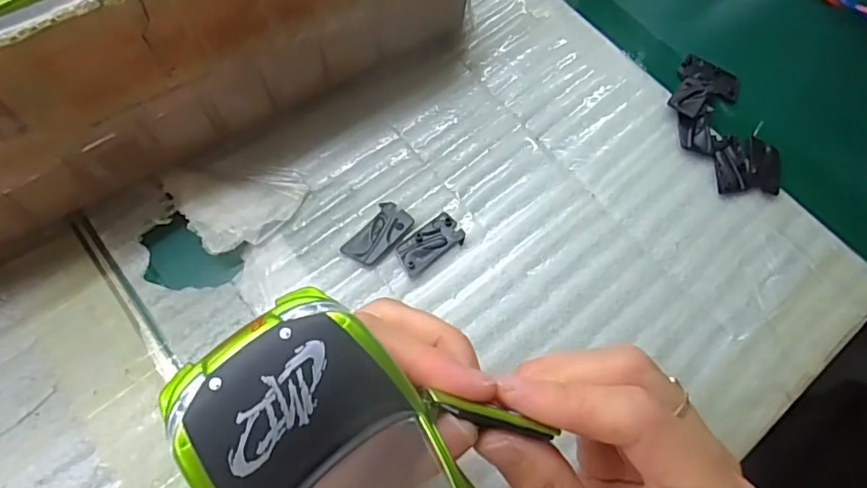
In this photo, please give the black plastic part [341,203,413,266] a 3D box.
[{"bbox_3d":[-0.026,-0.005,0.251,0.018,0.004,0.034,39,72,12],"label":"black plastic part"}]

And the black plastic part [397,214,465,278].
[{"bbox_3d":[-0.002,0.000,0.250,0.033,0.004,0.017,-36,74,-15],"label":"black plastic part"}]

